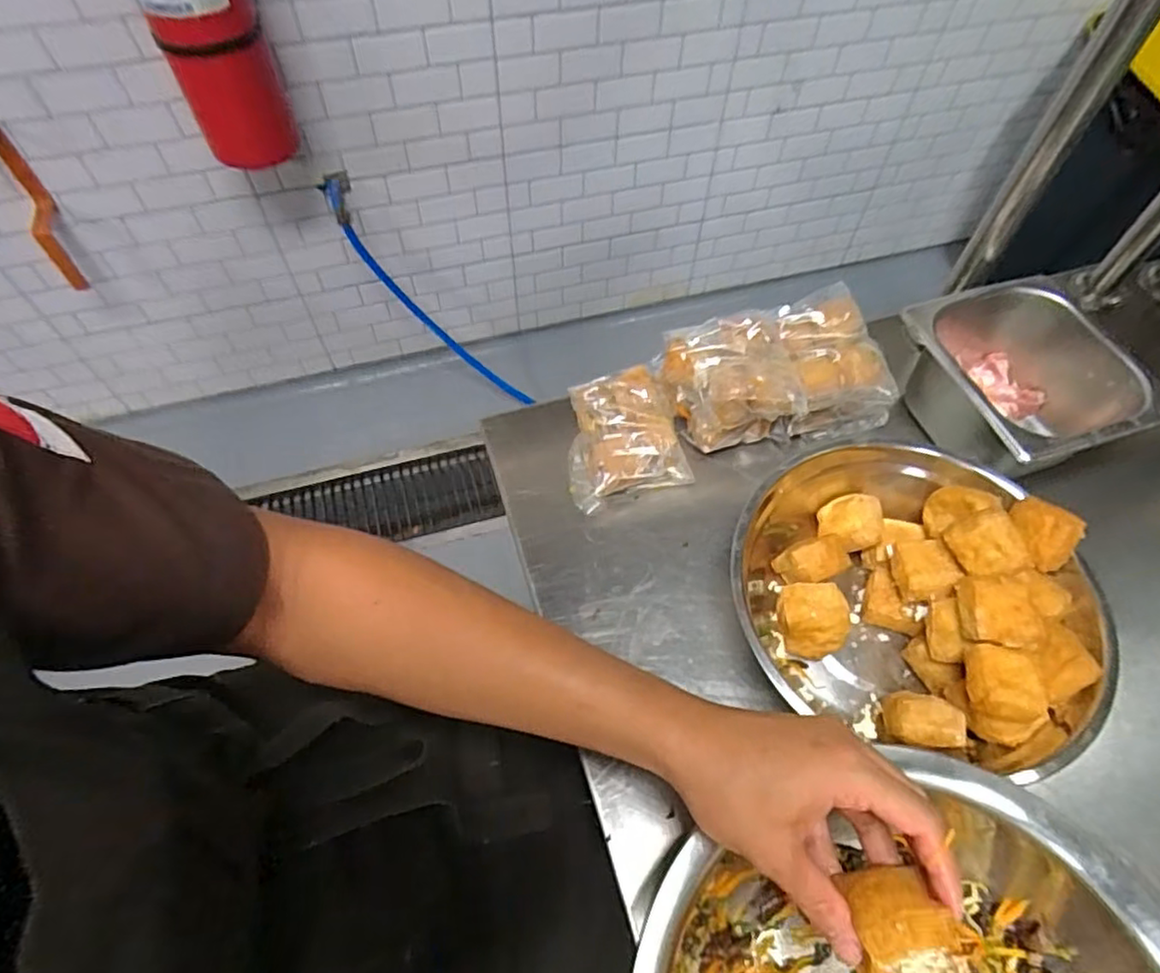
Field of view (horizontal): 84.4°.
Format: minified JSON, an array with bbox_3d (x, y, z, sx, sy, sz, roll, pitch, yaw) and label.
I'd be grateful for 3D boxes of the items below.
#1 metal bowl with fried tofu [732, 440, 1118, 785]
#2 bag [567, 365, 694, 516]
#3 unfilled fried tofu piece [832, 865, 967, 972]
[{"bbox_3d":[0.253,0.078,0.489,0.247,0.102,0.221,30,63,17],"label":"metal bowl with fried tofu"},{"bbox_3d":[0.035,-0.045,0.579,0.098,0.053,0.101,-12,60,-8],"label":"bag"},{"bbox_3d":[0.148,0.204,0.292,0.039,0.032,0.048,-1,59,-1],"label":"unfilled fried tofu piece"}]

